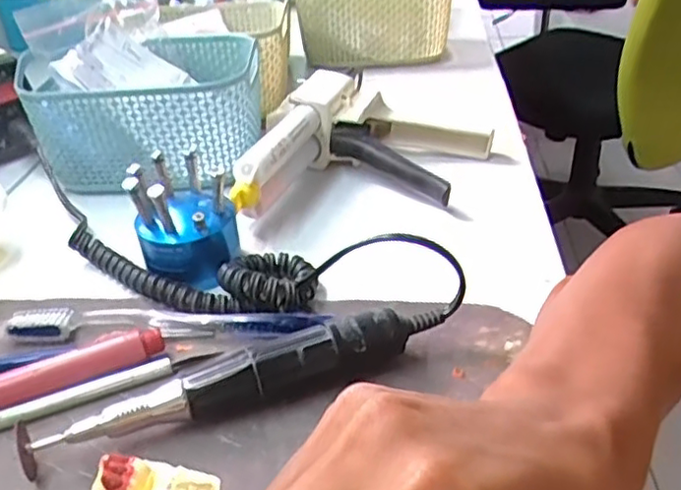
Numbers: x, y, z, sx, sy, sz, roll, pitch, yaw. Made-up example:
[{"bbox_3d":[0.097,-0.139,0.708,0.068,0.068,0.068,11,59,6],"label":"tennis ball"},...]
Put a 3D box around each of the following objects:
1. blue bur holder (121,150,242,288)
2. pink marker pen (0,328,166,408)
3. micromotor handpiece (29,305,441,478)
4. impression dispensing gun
[{"bbox_3d":[-0.092,-0.018,0.396,0.057,0.061,0.060,-12,34,-12],"label":"blue bur holder"},{"bbox_3d":[-0.130,0.060,0.327,0.087,0.015,0.015,-18,36,-21],"label":"pink marker pen"},{"bbox_3d":[-0.043,0.061,0.307,0.194,0.028,0.024,-13,35,-14],"label":"micromotor handpiece"},{"bbox_3d":[0.021,-0.067,0.470,0.160,0.047,0.160,5,35,13],"label":"impression dispensing gun"}]

